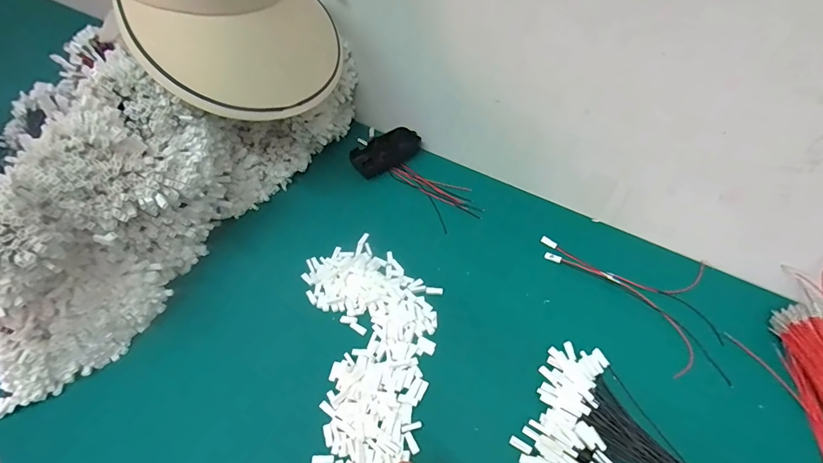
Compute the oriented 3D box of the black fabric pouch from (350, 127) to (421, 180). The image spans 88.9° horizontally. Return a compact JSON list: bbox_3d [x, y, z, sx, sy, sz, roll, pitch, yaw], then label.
[{"bbox_3d":[-0.038,-0.124,0.646,0.106,0.029,0.055,-32,54,-21],"label":"black fabric pouch"}]

